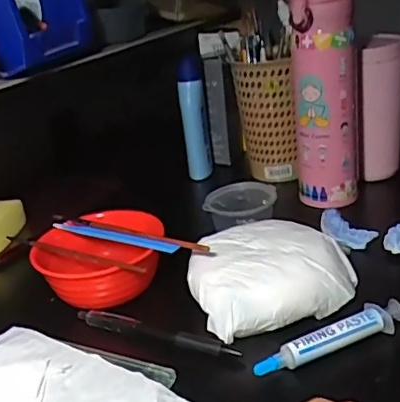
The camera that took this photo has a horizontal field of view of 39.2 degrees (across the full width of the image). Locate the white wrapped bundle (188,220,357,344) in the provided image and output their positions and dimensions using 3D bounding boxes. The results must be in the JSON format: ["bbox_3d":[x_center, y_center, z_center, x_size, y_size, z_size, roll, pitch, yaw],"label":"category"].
[{"bbox_3d":[0.054,0.054,0.443,0.125,0.035,0.098,-14,26,-14],"label":"white wrapped bundle"}]

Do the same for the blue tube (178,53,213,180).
[{"bbox_3d":[-0.006,-0.104,0.697,0.031,0.144,0.038,-7,25,0],"label":"blue tube"}]

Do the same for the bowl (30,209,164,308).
[{"bbox_3d":[-0.087,0.048,0.482,0.112,0.046,0.085,-6,25,2],"label":"bowl"}]

